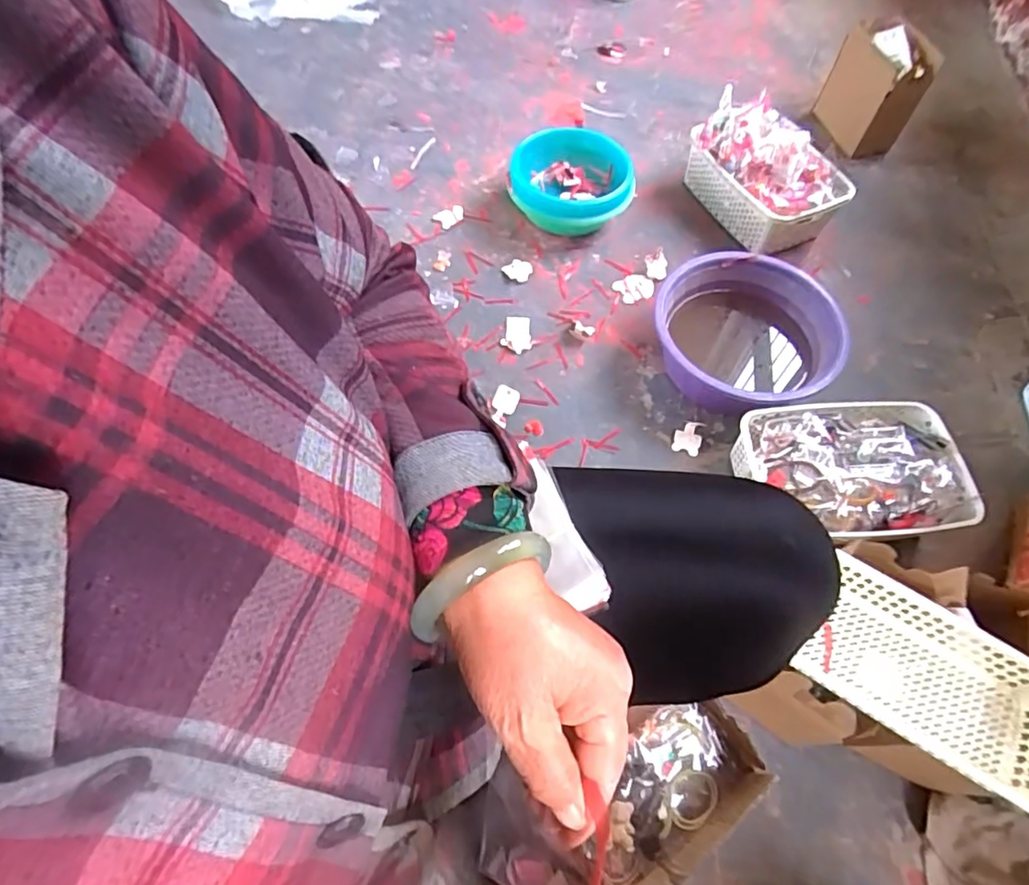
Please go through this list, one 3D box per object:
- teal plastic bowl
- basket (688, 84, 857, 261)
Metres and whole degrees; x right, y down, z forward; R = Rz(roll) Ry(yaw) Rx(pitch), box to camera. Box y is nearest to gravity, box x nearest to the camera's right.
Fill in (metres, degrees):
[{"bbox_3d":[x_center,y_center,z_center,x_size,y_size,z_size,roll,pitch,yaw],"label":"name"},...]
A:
[{"bbox_3d":[0.110,-0.493,1.108,0.228,0.103,0.243,0,61,0],"label":"teal plastic bowl"},{"bbox_3d":[0.473,-0.513,1.098,0.171,0.161,0.297,-24,64,-13],"label":"basket"}]

